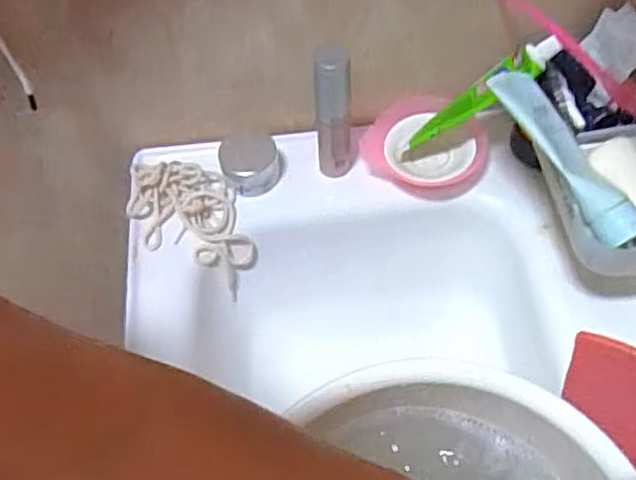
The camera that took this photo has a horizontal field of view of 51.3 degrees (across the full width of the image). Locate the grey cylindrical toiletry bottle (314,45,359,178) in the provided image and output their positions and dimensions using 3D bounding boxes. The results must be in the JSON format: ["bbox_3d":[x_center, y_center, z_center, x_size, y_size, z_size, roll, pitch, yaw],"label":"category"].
[{"bbox_3d":[0.018,-0.114,0.627,0.038,0.174,0.031,-1,58,2],"label":"grey cylindrical toiletry bottle"}]

